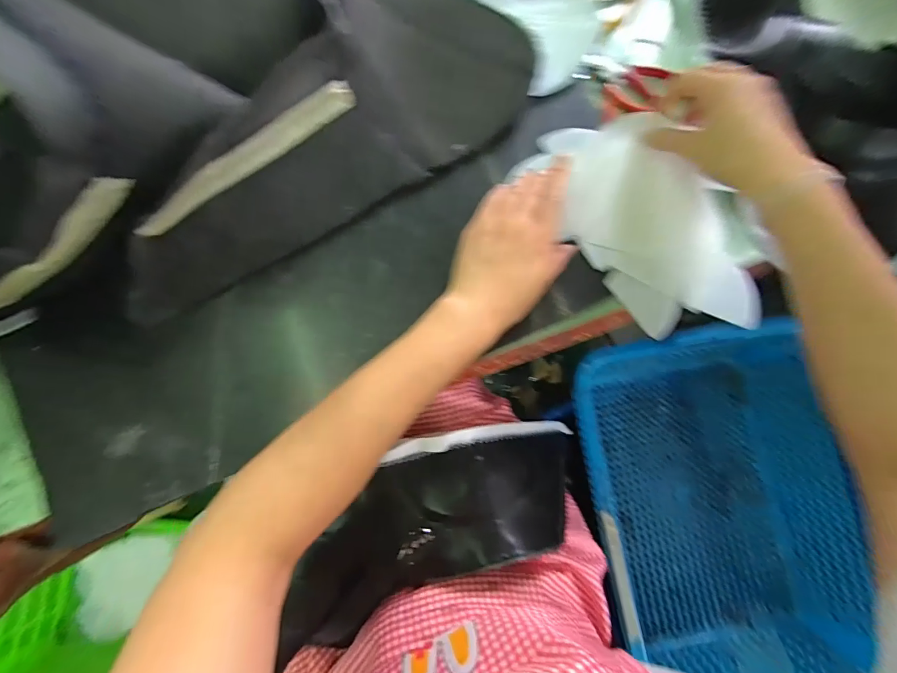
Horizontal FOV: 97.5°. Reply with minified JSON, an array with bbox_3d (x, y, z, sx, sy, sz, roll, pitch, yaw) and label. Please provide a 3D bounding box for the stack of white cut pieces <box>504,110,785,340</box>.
[{"bbox_3d":[0.191,-0.108,0.366,0.138,0.031,0.242,-37,84,-6],"label":"stack of white cut pieces"}]

